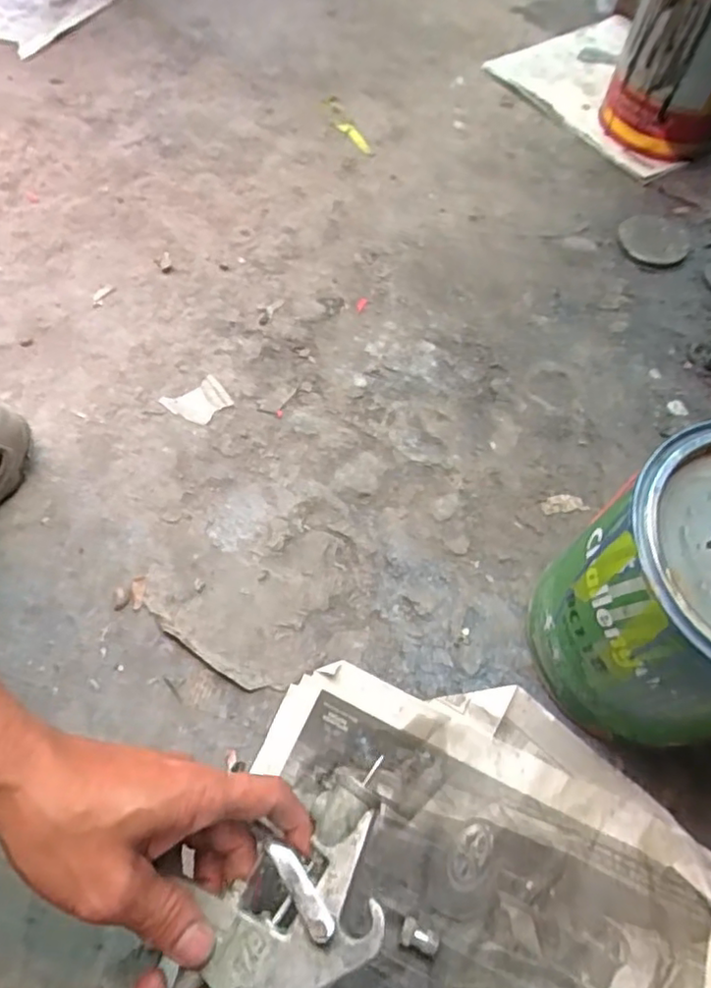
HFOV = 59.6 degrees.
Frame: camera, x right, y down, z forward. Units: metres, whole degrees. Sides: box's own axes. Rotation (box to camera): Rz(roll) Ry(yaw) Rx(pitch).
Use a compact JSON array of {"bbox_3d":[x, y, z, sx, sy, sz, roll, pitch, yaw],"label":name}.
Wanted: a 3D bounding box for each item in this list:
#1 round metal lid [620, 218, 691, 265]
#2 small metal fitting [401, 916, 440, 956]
[{"bbox_3d":[0.355,-0.304,0.741,0.082,0.011,0.082,3,62,-5],"label":"round metal lid"},{"bbox_3d":[0.042,0.287,0.403,0.025,0.008,0.015,21,62,4],"label":"small metal fitting"}]

